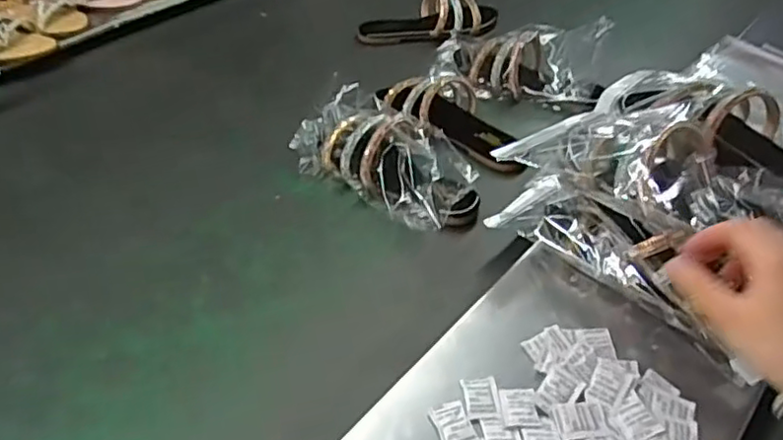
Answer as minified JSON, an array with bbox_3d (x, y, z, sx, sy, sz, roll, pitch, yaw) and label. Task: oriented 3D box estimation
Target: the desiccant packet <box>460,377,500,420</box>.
[{"bbox_3d":[0.074,0.144,0.528,0.028,0.004,0.038,-5,42,-4],"label":"desiccant packet"}]

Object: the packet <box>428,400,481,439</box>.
[{"bbox_3d":[0.049,0.163,0.513,0.029,0.004,0.041,-13,43,-13],"label":"packet"}]

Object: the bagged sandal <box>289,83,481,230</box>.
[{"bbox_3d":[-0.010,-0.080,0.787,0.272,0.058,0.129,31,51,31],"label":"bagged sandal"}]

